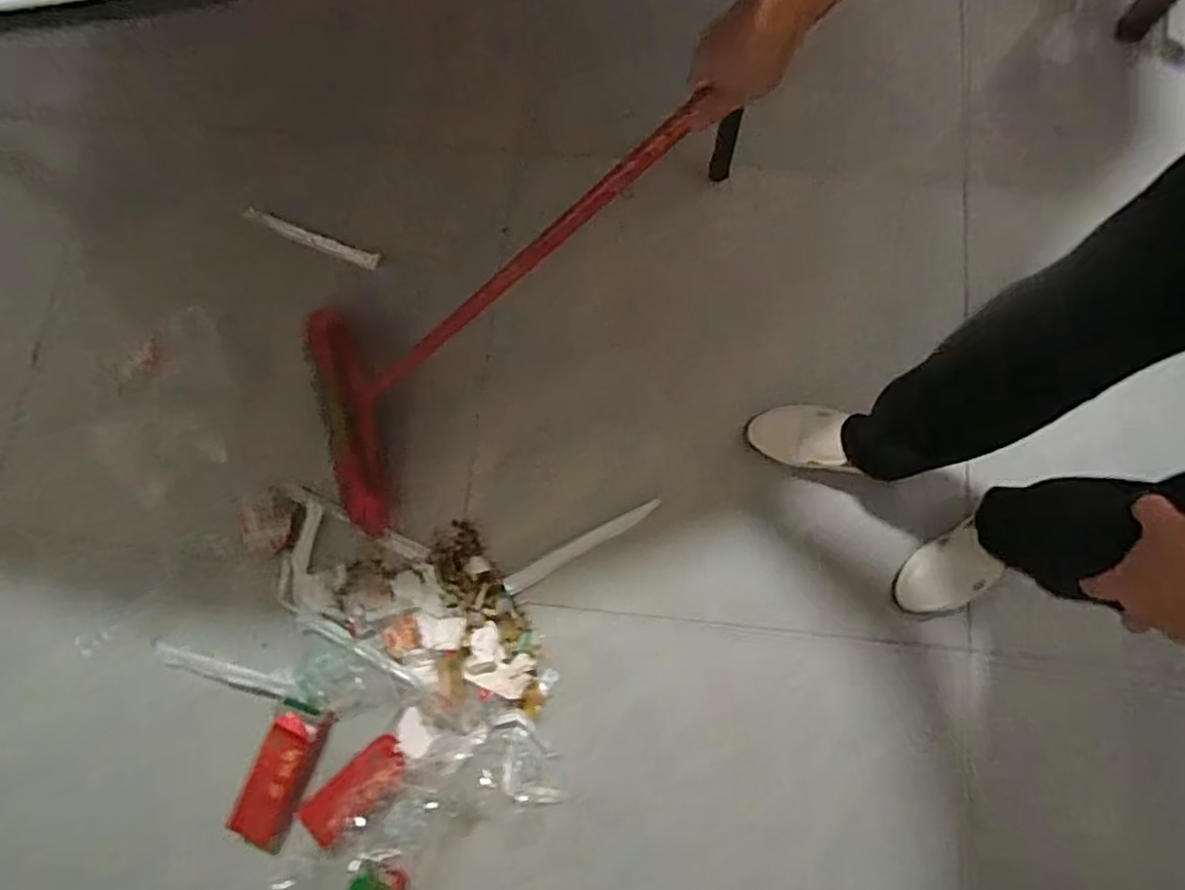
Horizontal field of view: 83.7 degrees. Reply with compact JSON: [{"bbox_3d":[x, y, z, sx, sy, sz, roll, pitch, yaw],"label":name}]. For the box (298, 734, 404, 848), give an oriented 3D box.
[{"bbox_3d":[-0.338,0.492,0.941,0.160,0.034,0.067,-39,80,-6],"label":"box"}]

